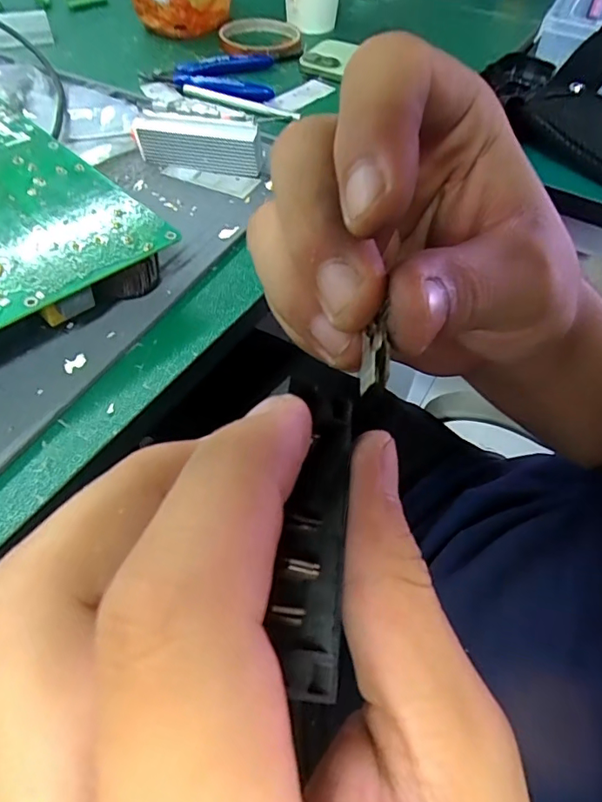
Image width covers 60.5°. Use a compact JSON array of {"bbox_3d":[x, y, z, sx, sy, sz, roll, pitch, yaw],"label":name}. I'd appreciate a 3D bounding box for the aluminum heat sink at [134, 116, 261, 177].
[{"bbox_3d":[-0.073,-0.180,0.365,0.091,0.033,0.012,14,53,7],"label":"aluminum heat sink"}]

